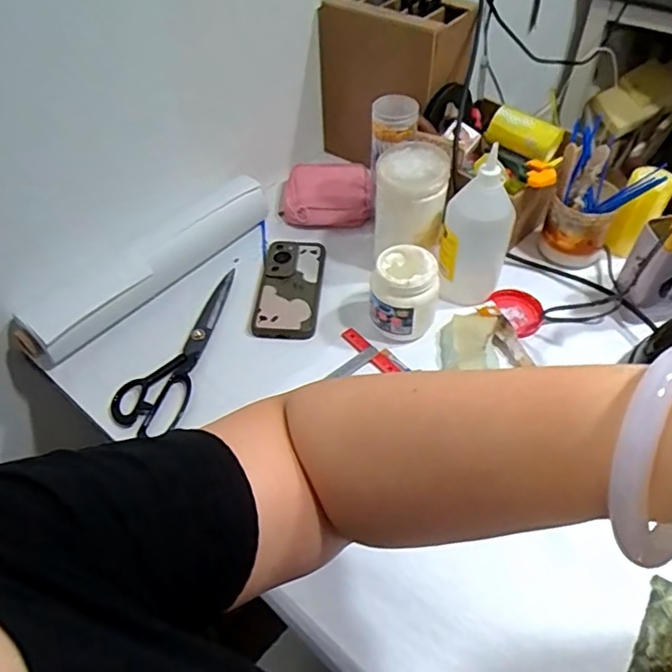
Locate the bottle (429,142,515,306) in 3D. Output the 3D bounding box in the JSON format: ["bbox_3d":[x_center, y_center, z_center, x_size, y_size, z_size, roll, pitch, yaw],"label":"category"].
[{"bbox_3d":[0.164,-0.121,0.658,0.083,0.167,0.071,9,51,10],"label":"bottle"}]

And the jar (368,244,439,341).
[{"bbox_3d":[0.082,-0.047,0.657,0.077,0.093,0.080,-1,50,1],"label":"jar"}]

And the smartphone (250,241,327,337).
[{"bbox_3d":[-0.058,-0.066,0.734,0.080,0.013,0.169,3,50,5],"label":"smartphone"}]

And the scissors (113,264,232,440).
[{"bbox_3d":[-0.190,0.007,0.679,0.078,0.018,0.243,8,51,9],"label":"scissors"}]

